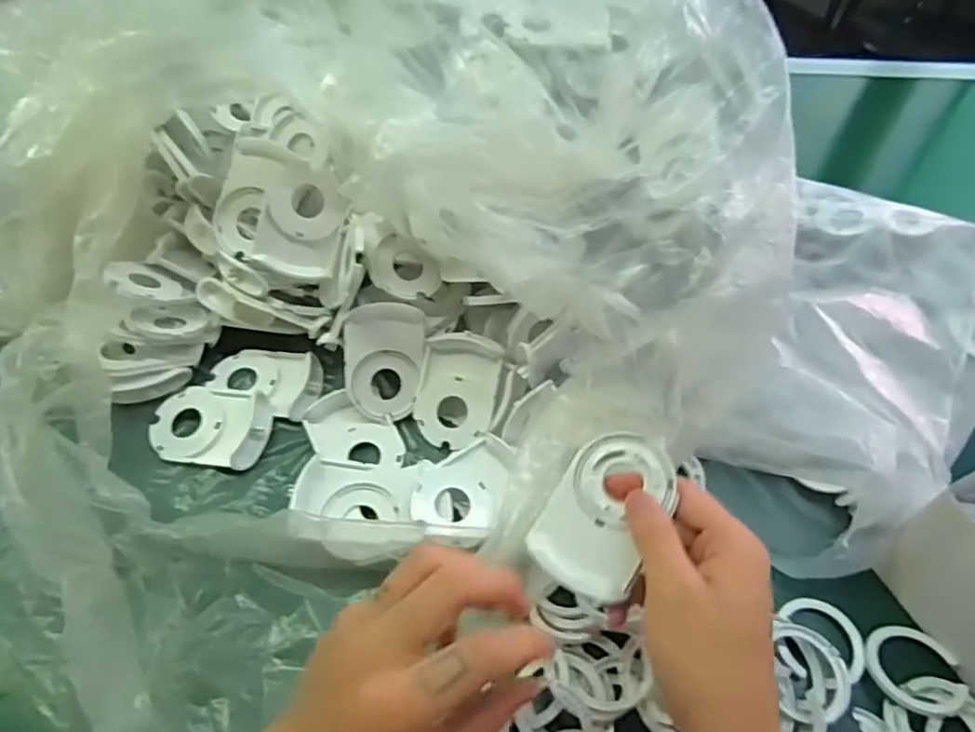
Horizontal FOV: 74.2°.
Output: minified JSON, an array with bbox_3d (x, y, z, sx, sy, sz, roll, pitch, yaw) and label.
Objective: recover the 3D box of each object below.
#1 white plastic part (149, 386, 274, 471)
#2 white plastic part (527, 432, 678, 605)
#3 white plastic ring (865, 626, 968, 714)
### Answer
[{"bbox_3d":[-0.200,0.042,0.462,0.083,0.023,0.058,8,51,6],"label":"white plastic part"},{"bbox_3d":[0.061,0.074,0.334,0.054,0.010,0.083,25,79,20],"label":"white plastic part"},{"bbox_3d":[0.247,0.175,0.372,0.050,0.006,0.048,0,50,0],"label":"white plastic ring"}]

